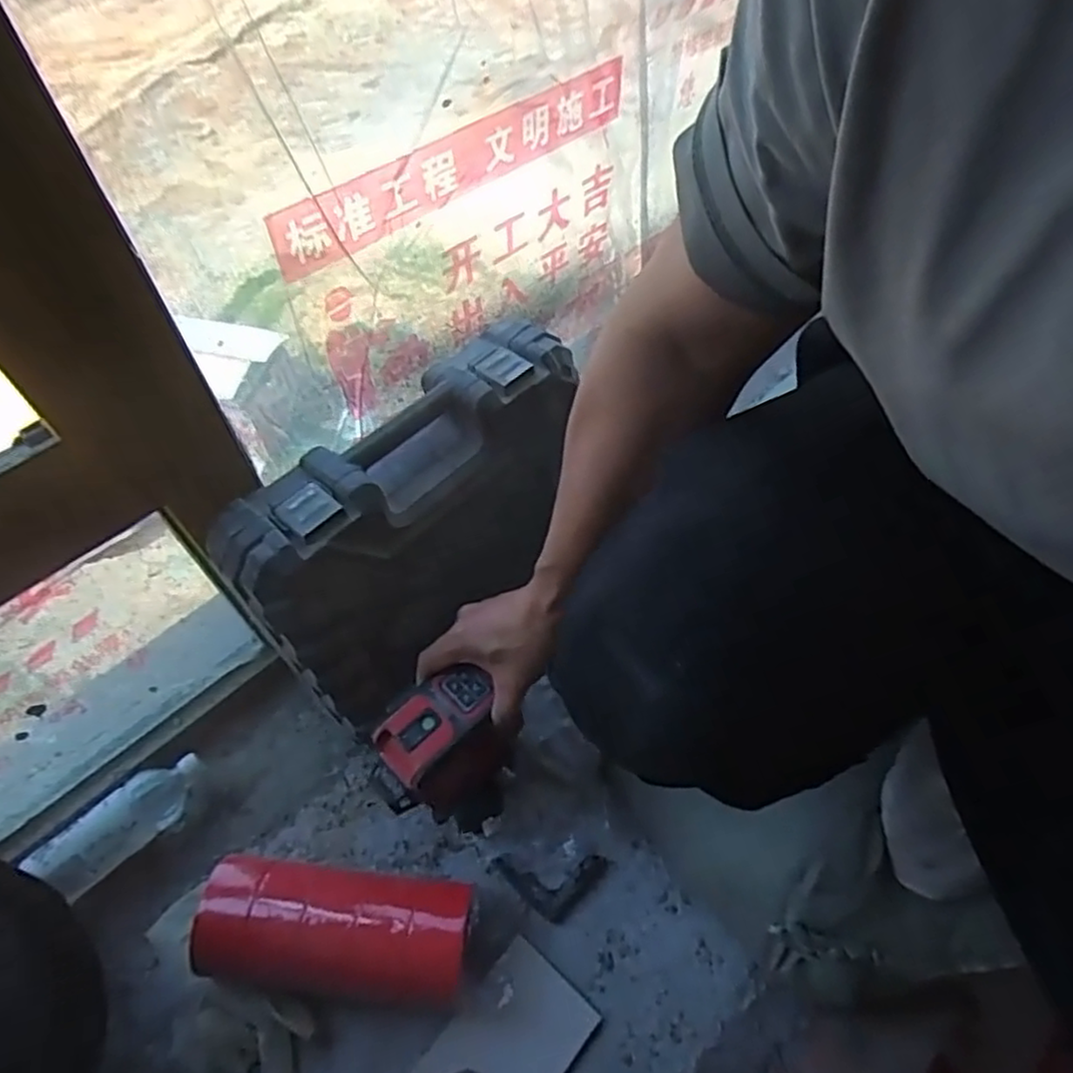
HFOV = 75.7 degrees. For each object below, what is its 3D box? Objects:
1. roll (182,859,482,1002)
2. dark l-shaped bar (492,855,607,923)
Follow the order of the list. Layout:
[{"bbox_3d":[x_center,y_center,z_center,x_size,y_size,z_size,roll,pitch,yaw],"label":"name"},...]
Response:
[{"bbox_3d":[-0.182,0.361,0.635,0.239,0.079,0.099,5,56,3],"label":"roll"},{"bbox_3d":[0.015,0.352,0.692,0.109,0.007,0.057,-1,56,-1],"label":"dark l-shaped bar"}]

